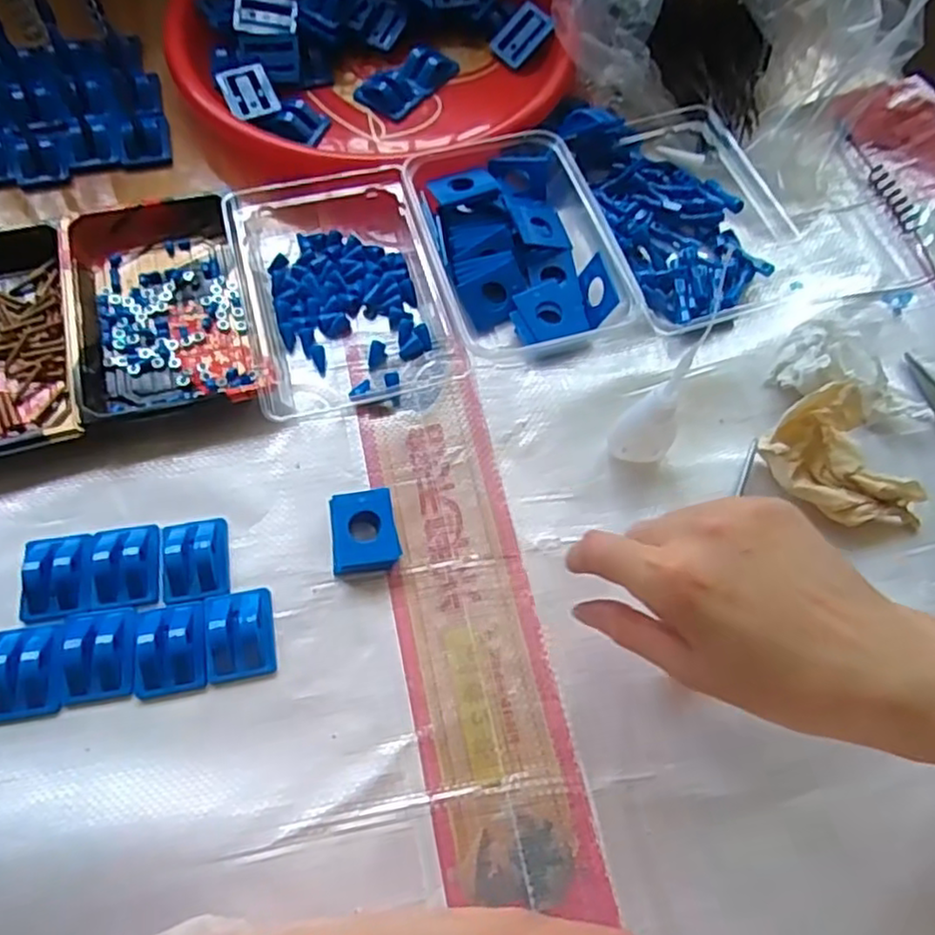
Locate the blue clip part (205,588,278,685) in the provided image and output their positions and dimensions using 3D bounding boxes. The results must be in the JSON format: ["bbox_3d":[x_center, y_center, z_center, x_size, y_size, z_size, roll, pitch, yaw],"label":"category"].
[{"bbox_3d":[-0.117,0.084,0.351,0.034,0.015,0.045,-9,66,-7],"label":"blue clip part"}]

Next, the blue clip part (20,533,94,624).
[{"bbox_3d":[-0.214,0.055,0.358,0.037,0.011,0.045,-8,66,-6],"label":"blue clip part"}]

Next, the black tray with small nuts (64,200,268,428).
[{"bbox_3d":[-0.188,-0.104,0.423,0.099,0.025,0.164,-14,67,-9],"label":"black tray with small nuts"}]

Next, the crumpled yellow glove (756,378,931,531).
[{"bbox_3d":[0.208,0.001,0.375,0.069,0.045,0.086,-28,70,-14],"label":"crumpled yellow glove"}]

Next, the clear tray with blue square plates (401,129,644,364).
[{"bbox_3d":[0.032,-0.148,0.447,0.115,0.034,0.155,-13,67,-8],"label":"clear tray with blue square plates"}]

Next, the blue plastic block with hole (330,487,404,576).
[{"bbox_3d":[-0.057,0.035,0.376,0.036,0.015,0.042,-8,66,-7],"label":"blue plastic block with hole"}]

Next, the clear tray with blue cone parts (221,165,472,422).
[{"bbox_3d":[-0.080,-0.120,0.433,0.122,0.026,0.168,-14,67,-9],"label":"clear tray with blue cone parts"}]

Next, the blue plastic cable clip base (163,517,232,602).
[{"bbox_3d":[-0.147,0.047,0.368,0.034,0.014,0.045,-8,66,-6],"label":"blue plastic cable clip base"}]

